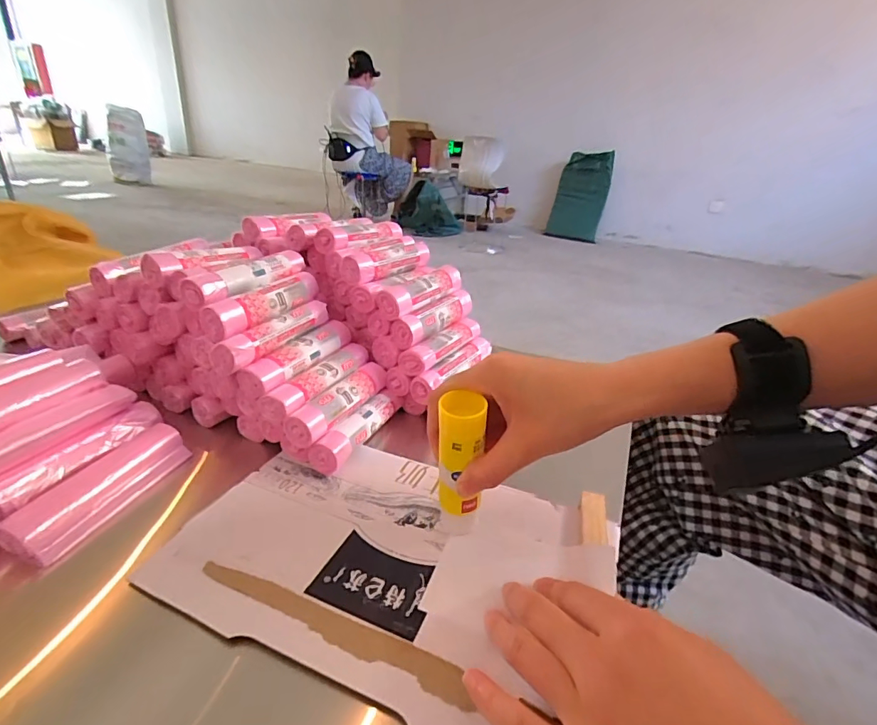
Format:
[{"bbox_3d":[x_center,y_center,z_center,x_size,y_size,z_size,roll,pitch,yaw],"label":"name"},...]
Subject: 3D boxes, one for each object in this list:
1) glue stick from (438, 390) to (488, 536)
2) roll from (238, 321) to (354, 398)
[{"bbox_3d":[0.014,0.069,0.304,0.029,0.110,0.029,-21,38,-29],"label":"glue stick"},{"bbox_3d":[-0.121,-0.008,0.415,0.026,0.023,0.122,17,28,23],"label":"roll"}]

